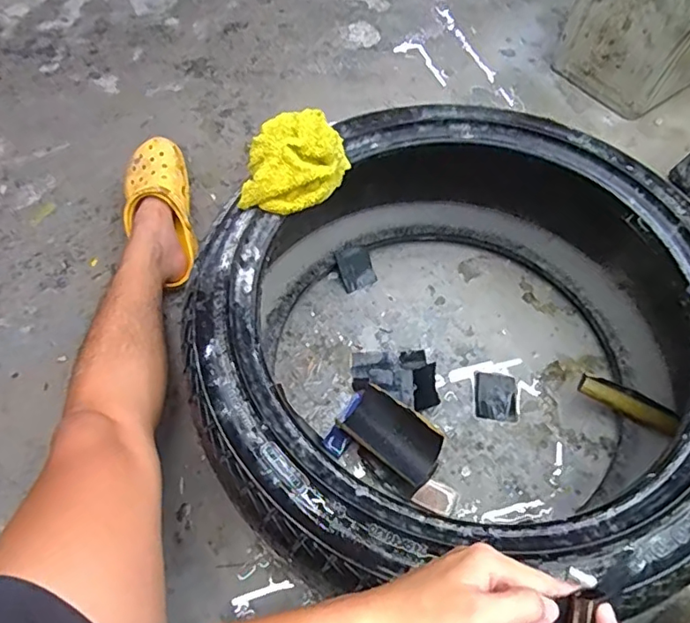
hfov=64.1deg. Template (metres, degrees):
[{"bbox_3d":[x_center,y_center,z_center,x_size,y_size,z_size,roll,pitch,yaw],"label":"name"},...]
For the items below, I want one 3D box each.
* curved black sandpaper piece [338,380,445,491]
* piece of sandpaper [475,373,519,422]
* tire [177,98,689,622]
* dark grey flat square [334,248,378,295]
[{"bbox_3d":[0.066,0.167,0.761,0.138,0.022,0.080,35,83,29],"label":"curved black sandpaper piece"},{"bbox_3d":[0.227,0.129,0.828,0.062,0.004,0.073,4,59,3],"label":"piece of sandpaper"},{"bbox_3d":[0.158,0.023,0.743,0.638,0.255,0.702,23,61,13],"label":"tire"},{"bbox_3d":[0.020,-0.070,0.926,0.058,0.011,0.068,-15,82,-16],"label":"dark grey flat square"}]

